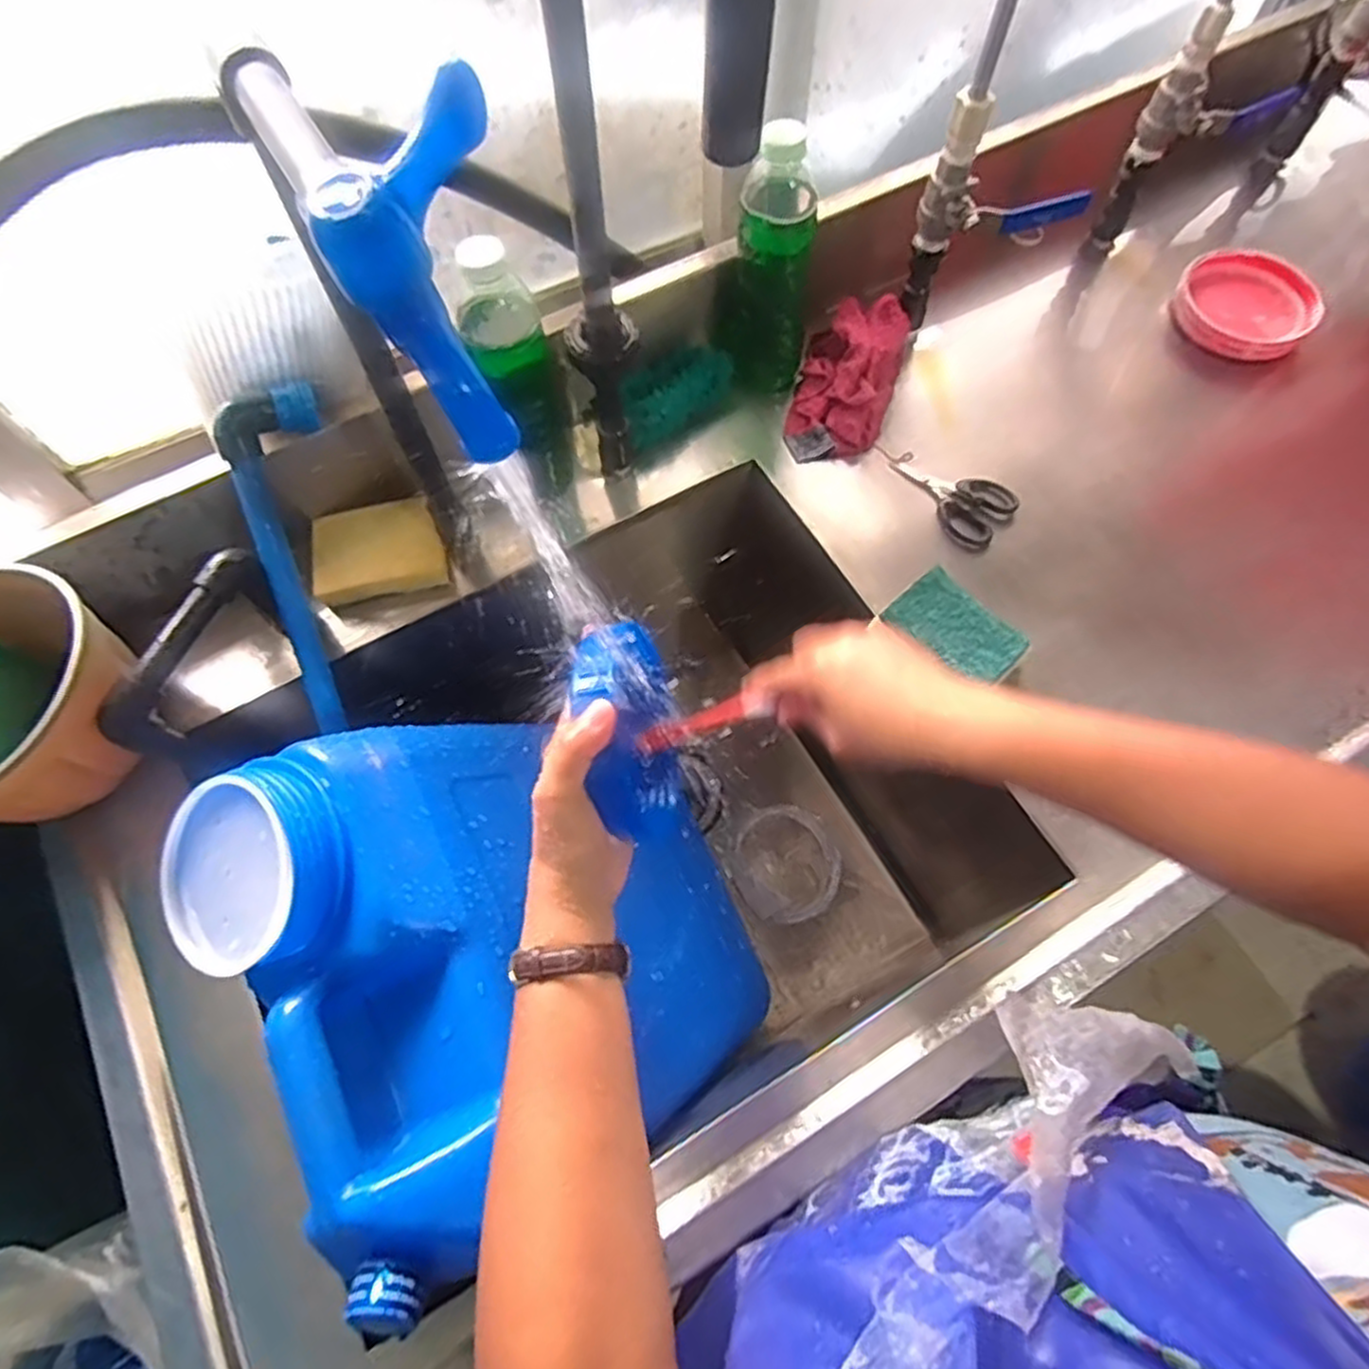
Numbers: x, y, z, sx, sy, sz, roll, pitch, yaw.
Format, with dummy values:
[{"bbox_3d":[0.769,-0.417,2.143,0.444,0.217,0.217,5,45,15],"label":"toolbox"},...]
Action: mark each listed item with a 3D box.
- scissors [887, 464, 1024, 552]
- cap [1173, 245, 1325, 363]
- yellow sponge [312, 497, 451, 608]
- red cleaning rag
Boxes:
[{"bbox_3d":[0.223,-0.160,0.647,0.105,0.012,0.067,36,71,16],"label":"scissors"},{"bbox_3d":[0.528,-0.359,0.719,0.118,0.025,0.115,-1,69,3],"label":"cap"},{"bbox_3d":[-0.249,-0.110,0.623,0.100,0.018,0.078,-15,66,-6],"label":"yellow sponge"},{"bbox_3d":[0.145,-0.273,0.681,0.084,0.057,0.156,17,67,8],"label":"red cleaning rag"}]

